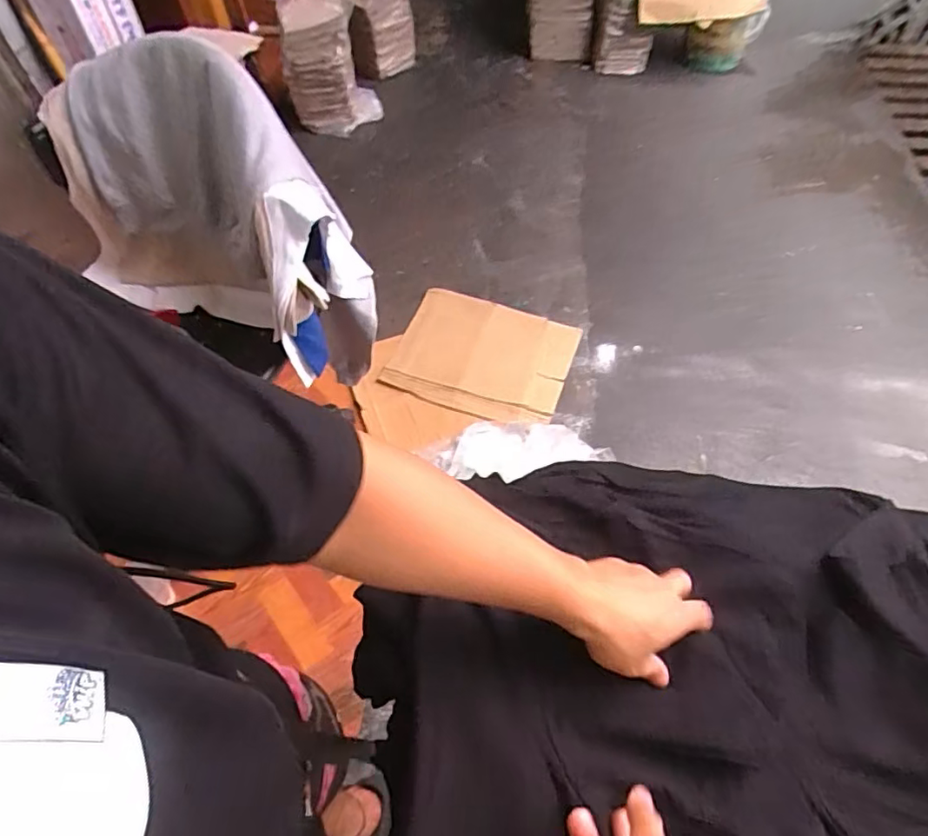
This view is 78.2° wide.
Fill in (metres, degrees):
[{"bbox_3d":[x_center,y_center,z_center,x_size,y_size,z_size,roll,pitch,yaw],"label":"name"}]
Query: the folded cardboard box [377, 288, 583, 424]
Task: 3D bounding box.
[{"bbox_3d":[0.058,-0.190,1.670,0.497,0.041,0.451,15,58,12],"label":"folded cardboard box"}]

